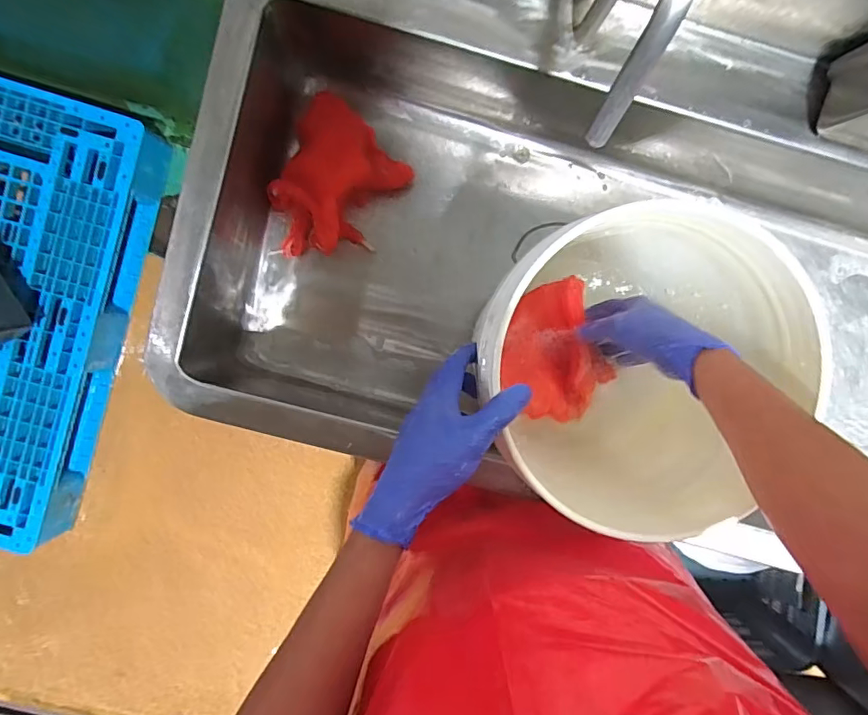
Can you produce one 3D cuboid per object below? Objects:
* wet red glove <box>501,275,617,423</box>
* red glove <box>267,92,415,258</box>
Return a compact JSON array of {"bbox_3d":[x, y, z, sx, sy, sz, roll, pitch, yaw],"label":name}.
[{"bbox_3d":[0.149,-0.001,0.643,0.131,0.032,0.166,-25,94,0],"label":"wet red glove"},{"bbox_3d":[-0.135,-0.225,0.692,0.148,0.072,0.201,31,92,-3],"label":"red glove"}]

